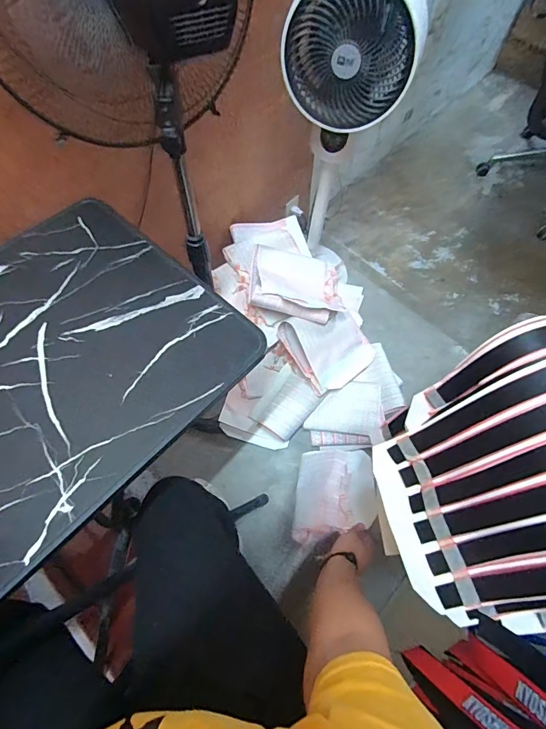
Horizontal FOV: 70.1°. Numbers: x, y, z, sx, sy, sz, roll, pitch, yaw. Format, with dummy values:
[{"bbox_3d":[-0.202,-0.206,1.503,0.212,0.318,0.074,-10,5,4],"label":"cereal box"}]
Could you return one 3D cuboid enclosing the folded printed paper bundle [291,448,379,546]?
[{"bbox_3d":[0.122,0.245,0.761,0.150,0.030,0.212,-2,29,11],"label":"folded printed paper bundle"}]

